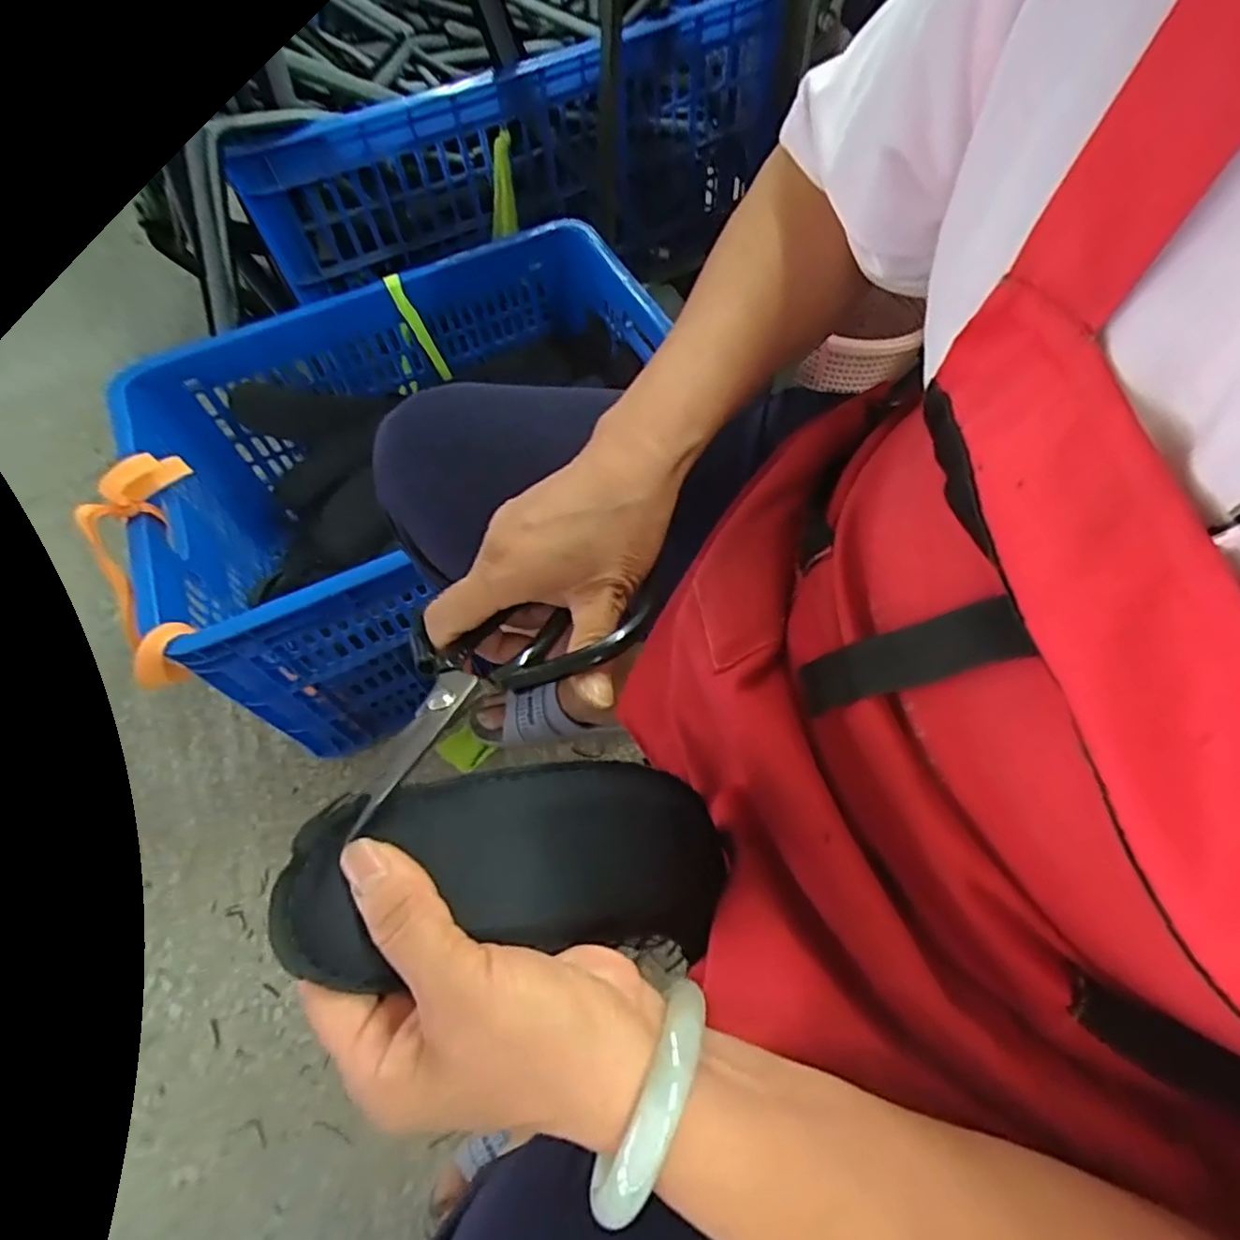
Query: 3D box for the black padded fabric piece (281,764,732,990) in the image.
[{"bbox_3d":[-0.023,0.097,0.265,0.196,0.049,0.069,13,53,-35],"label":"black padded fabric piece"}]

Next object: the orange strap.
[{"bbox_3d":[-0.439,-0.048,0.609,0.088,0.061,0.220,-15,75,-4],"label":"orange strap"}]

